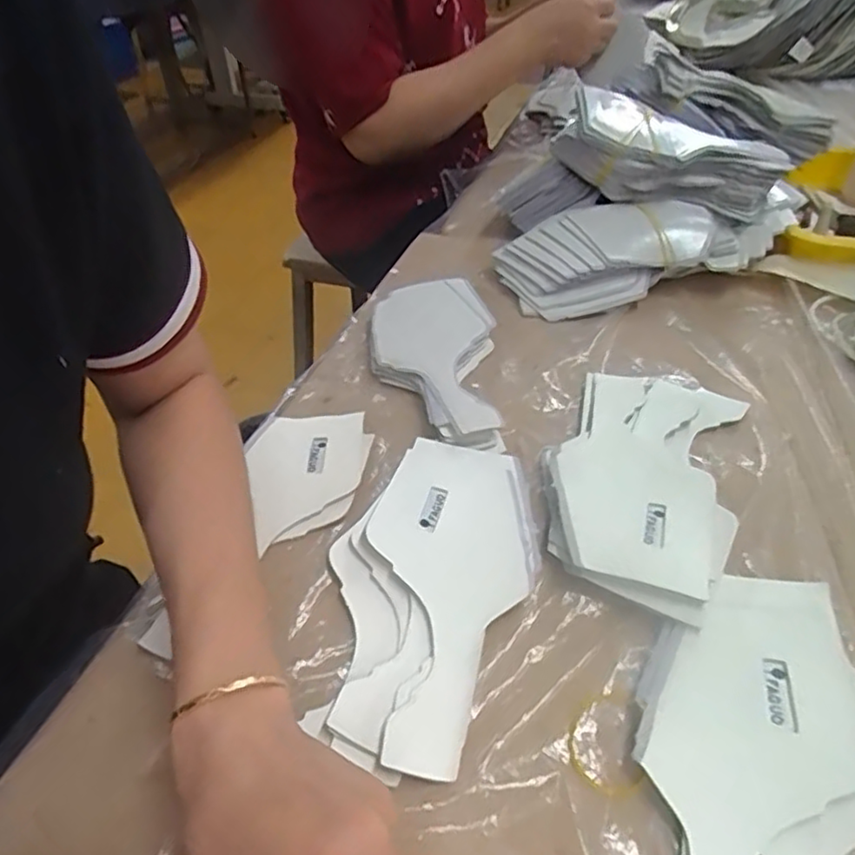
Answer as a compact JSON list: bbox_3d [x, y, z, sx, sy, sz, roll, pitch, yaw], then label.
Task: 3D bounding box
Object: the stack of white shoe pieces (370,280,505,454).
[{"bbox_3d":[0.005,-0.056,0.520,0.098,0.020,0.201,-5,42,0],"label":"stack of white shoe pieces"}]

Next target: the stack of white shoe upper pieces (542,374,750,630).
[{"bbox_3d":[0.141,0.022,0.423,0.113,0.016,0.208,17,46,23],"label":"stack of white shoe upper pieces"}]

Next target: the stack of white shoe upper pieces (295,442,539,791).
[{"bbox_3d":[-0.001,0.083,0.366,0.105,0.016,0.201,15,45,21],"label":"stack of white shoe upper pieces"}]

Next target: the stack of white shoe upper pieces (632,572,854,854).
[{"bbox_3d":[0.147,0.155,0.281,0.102,0.009,0.208,7,43,13],"label":"stack of white shoe upper pieces"}]

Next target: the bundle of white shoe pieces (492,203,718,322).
[{"bbox_3d":[0.166,-0.162,0.606,0.188,0.057,0.105,-12,42,-8],"label":"bundle of white shoe pieces"}]

